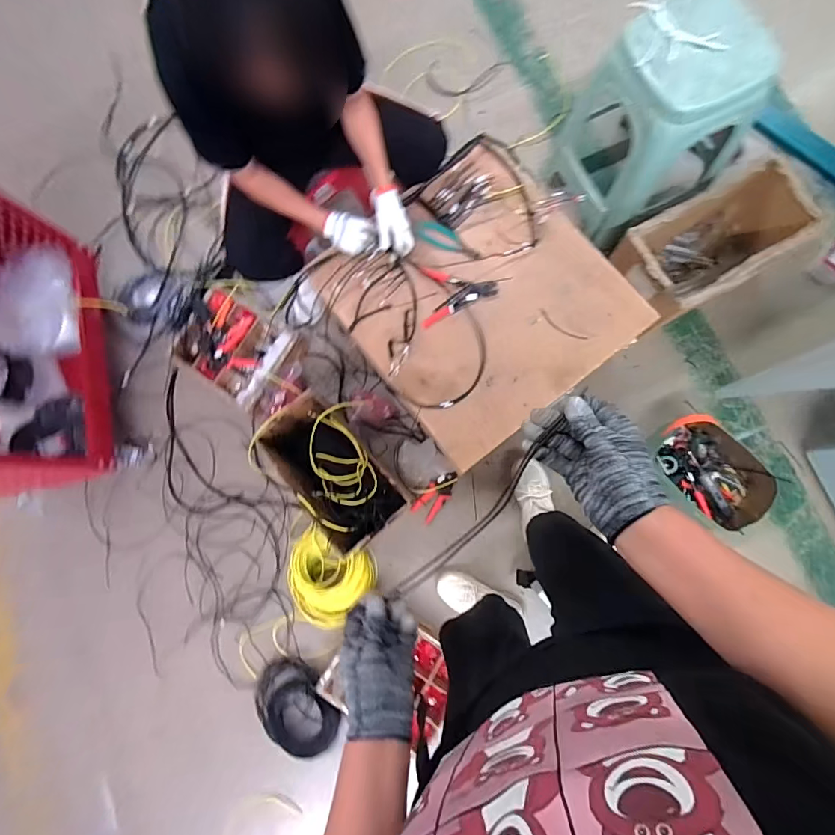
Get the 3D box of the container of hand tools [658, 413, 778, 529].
[{"bbox_3d":[0.820,0.159,1.232,0.332,0.110,0.215,40,86,9],"label":"container of hand tools"}]

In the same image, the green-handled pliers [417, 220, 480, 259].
[{"bbox_3d":[0.075,-0.452,1.120,0.186,0.016,0.057,36,84,8],"label":"green-handled pliers"}]

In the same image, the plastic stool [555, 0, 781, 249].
[{"bbox_3d":[0.626,-0.783,1.175,0.353,0.445,0.354,-25,80,0],"label":"plastic stool"}]

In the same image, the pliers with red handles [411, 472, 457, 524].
[{"bbox_3d":[0.057,0.231,1.292,0.071,0.023,0.164,37,85,8],"label":"pliers with red handles"}]

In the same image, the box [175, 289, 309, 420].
[{"bbox_3d":[-0.519,-0.197,1.331,0.399,0.096,0.290,33,85,8],"label":"box"}]

